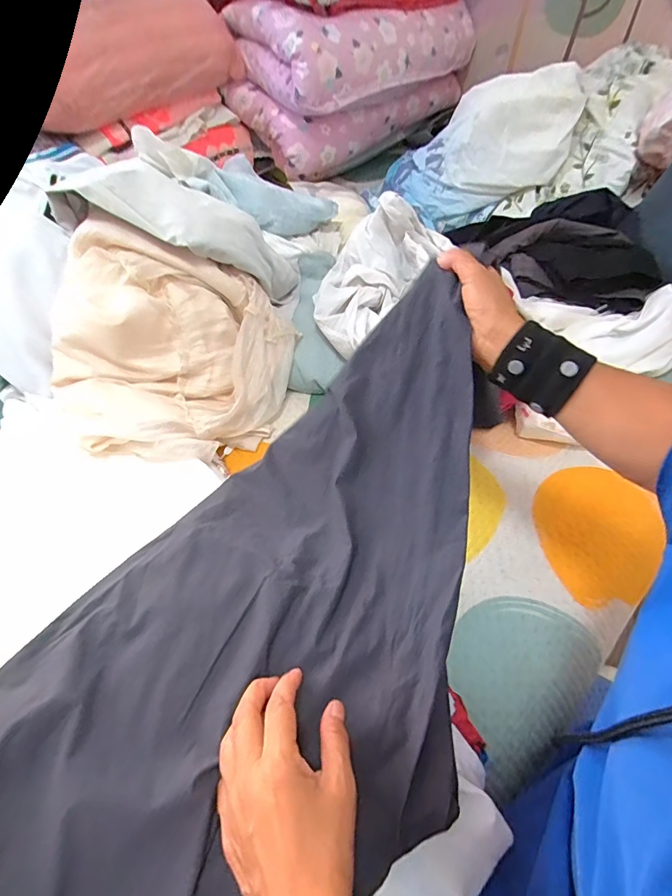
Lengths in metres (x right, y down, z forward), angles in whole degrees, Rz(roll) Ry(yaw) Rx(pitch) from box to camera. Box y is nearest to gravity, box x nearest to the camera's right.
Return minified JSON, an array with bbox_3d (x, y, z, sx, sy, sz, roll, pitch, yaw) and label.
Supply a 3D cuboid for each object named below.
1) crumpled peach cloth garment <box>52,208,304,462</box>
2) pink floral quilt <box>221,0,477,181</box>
[{"bbox_3d":[-0.217,-0.131,0.576,0.301,0.211,0.257,-3,51,-1],"label":"crumpled peach cloth garment"},{"bbox_3d":[0.065,-0.959,1.108,0.296,0.302,0.612,31,59,24],"label":"pink floral quilt"}]

